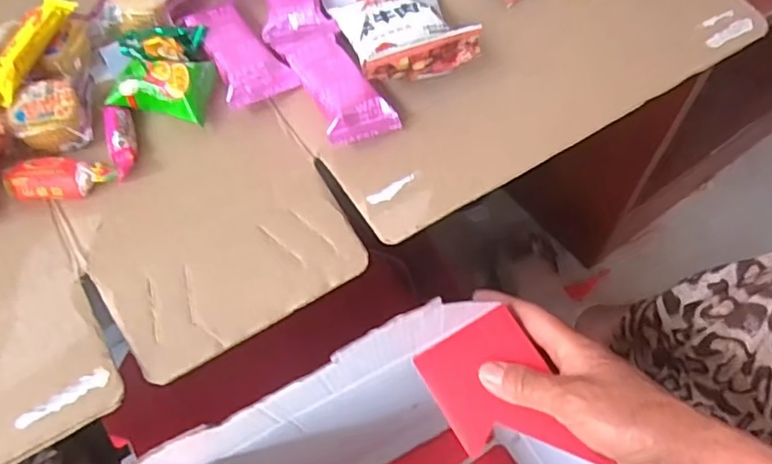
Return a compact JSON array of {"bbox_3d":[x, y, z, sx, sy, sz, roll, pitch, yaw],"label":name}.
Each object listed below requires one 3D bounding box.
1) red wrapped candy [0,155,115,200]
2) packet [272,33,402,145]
[{"bbox_3d":[-0.184,-0.030,0.354,0.057,0.016,0.024,-9,58,-4],"label":"red wrapped candy"},{"bbox_3d":[-0.030,-0.090,0.385,0.041,0.024,0.083,-24,60,-13],"label":"packet"}]

